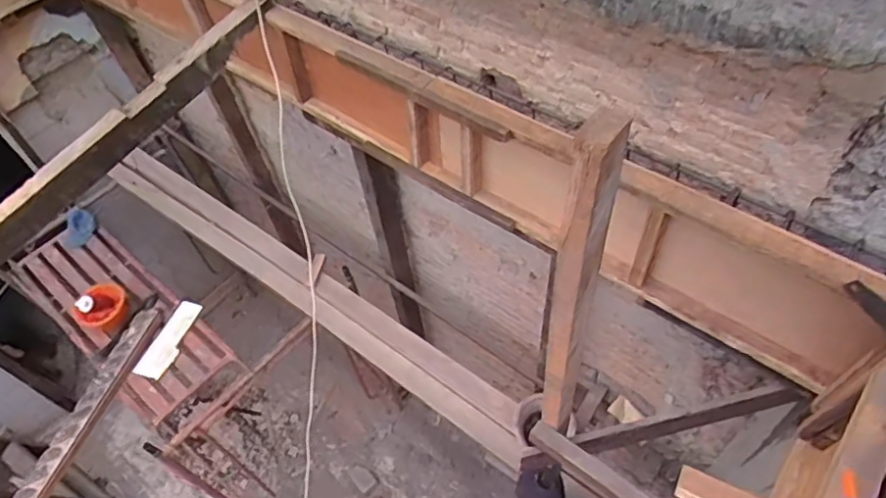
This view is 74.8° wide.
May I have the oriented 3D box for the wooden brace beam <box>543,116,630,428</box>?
[{"bbox_3d":[0.241,0.118,1.087,0.063,0.887,0.072,26,60,22],"label":"wooden brace beam"}]

